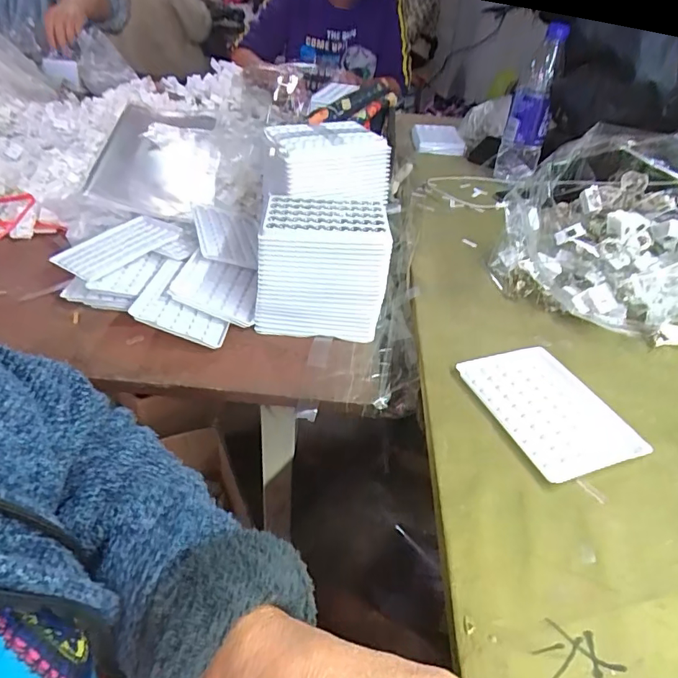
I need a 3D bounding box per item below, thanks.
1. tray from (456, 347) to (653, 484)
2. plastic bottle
[{"bbox_3d":[0.169,0.054,0.397,0.092,0.012,0.124,-12,38,-17],"label":"tray"},{"bbox_3d":[0.290,-0.346,0.759,0.066,0.216,0.073,16,39,15],"label":"plastic bottle"}]

